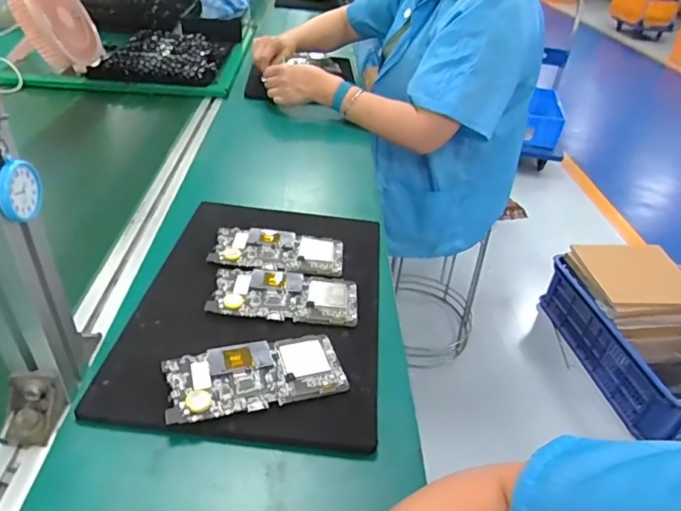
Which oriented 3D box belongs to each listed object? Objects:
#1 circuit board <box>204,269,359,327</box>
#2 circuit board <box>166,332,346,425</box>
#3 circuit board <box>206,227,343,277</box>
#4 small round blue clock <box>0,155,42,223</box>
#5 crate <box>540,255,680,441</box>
[{"bbox_3d":[-0.059,0.043,0.544,0.156,0.014,0.074,4,36,-2],"label":"circuit board"},{"bbox_3d":[-0.076,0.108,0.453,0.154,0.012,0.073,-9,39,-18],"label":"circuit board"},{"bbox_3d":[-0.075,-0.009,0.604,0.154,0.007,0.081,4,36,-2],"label":"circuit board"},{"bbox_3d":[-0.210,-0.044,0.327,0.005,0.040,0.039,8,37,5],"label":"small round blue clock"},{"bbox_3d":[0.957,0.245,1.490,0.423,0.217,0.588,-3,37,-10],"label":"crate"}]

